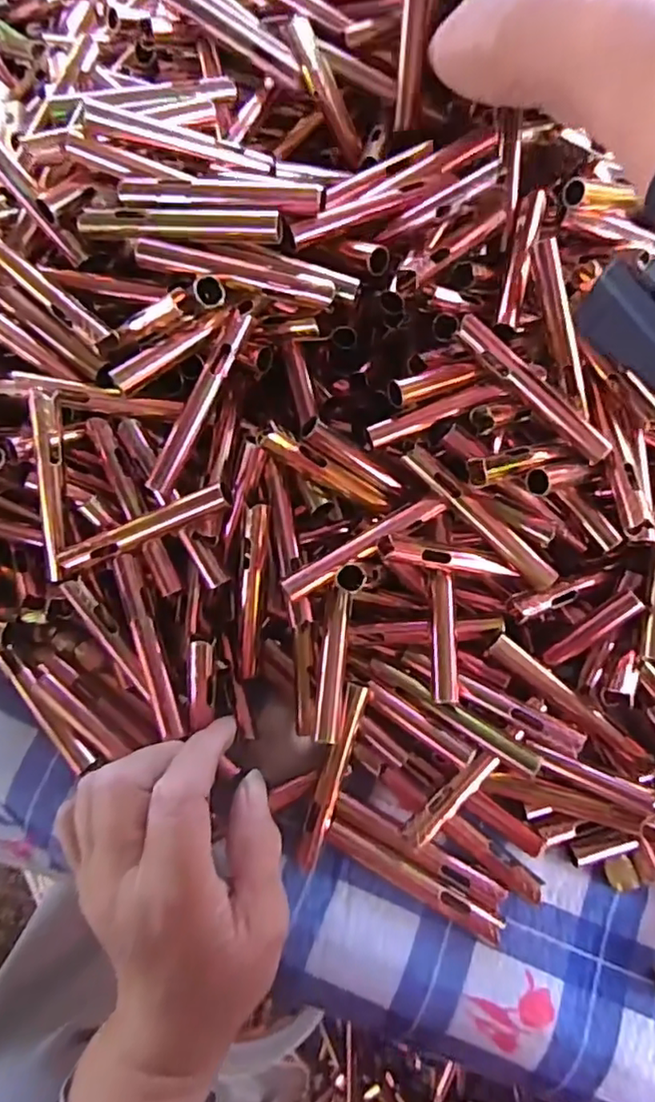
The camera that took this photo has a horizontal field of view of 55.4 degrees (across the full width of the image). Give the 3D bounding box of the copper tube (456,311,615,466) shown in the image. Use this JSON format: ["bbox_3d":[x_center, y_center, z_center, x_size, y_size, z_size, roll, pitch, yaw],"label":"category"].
[{"bbox_3d":[0.088,-0.069,0.268,0.082,0.010,0.012,43,77,-3],"label":"copper tube"}]

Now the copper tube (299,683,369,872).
[{"bbox_3d":[0.002,0.099,0.274,0.011,0.008,0.082,17,90,5],"label":"copper tube"}]

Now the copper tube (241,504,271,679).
[{"bbox_3d":[-0.034,0.020,0.283,0.010,0.008,0.082,6,107,2],"label":"copper tube"}]

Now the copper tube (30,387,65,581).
[{"bbox_3d":[-0.117,-0.027,0.266,0.009,0.010,0.081,6,109,2],"label":"copper tube"}]

